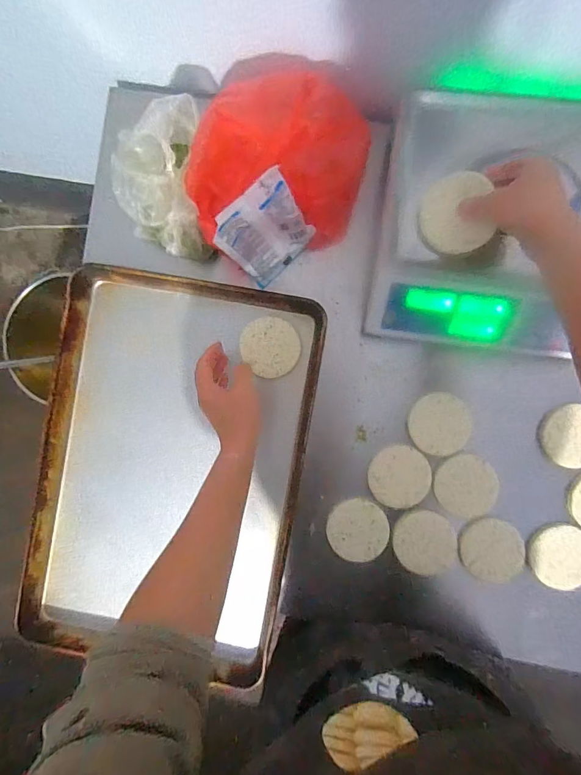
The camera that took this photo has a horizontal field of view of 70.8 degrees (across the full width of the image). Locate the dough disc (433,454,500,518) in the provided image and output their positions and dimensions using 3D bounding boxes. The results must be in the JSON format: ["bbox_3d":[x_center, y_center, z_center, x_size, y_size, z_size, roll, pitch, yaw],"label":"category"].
[{"bbox_3d":[0.273,0.153,0.633,0.091,0.005,0.097,0,90,3],"label":"dough disc"}]

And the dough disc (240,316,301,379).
[{"bbox_3d":[-0.031,-0.063,0.646,0.091,0.010,0.093,0,90,3],"label":"dough disc"}]

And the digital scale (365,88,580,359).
[{"bbox_3d":[0.302,-0.231,0.571,0.334,0.110,0.351,9,91,3],"label":"digital scale"}]

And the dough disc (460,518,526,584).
[{"bbox_3d":[0.310,0.251,0.628,0.097,0.011,0.089,0,90,3],"label":"dough disc"}]

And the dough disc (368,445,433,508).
[{"bbox_3d":[0.170,0.139,0.634,0.092,0.006,0.094,0,90,3],"label":"dough disc"}]

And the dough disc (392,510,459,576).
[{"bbox_3d":[0.210,0.243,0.639,0.093,0.007,0.098,0,90,3],"label":"dough disc"}]

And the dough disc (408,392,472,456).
[{"bbox_3d":[0.233,0.056,0.641,0.091,0.012,0.094,0,90,3],"label":"dough disc"}]

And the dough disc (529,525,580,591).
[{"bbox_3d":[0.417,0.258,0.627,0.084,0.018,0.093,14,91,3],"label":"dough disc"}]

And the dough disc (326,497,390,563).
[{"bbox_3d":[0.106,0.223,0.637,0.093,0.009,0.091,0,90,3],"label":"dough disc"}]

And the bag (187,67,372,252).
[{"bbox_3d":[-0.017,-0.291,0.572,0.246,0.176,0.152,2,90,3],"label":"bag"}]

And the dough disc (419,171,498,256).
[{"bbox_3d":[0.205,-0.215,0.512,0.082,0.008,0.092,-6,106,29],"label":"dough disc"}]

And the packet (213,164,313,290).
[{"bbox_3d":[-0.034,-0.219,0.582,0.118,0.155,0.020,-37,66,11],"label":"packet"}]

